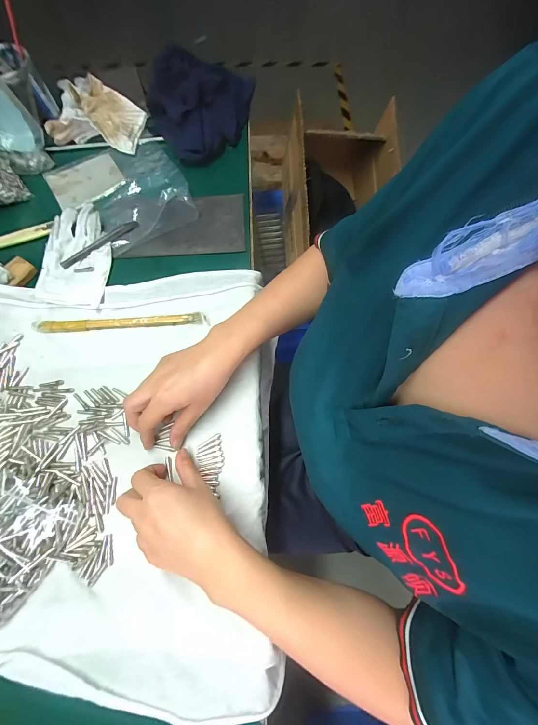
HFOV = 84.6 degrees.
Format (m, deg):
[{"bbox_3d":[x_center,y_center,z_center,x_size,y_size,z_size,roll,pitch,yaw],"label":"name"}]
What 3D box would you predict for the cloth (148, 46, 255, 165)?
[{"bbox_3d":[-0.115,-0.432,0.475,0.161,0.081,0.167,-37,75,-13],"label":"cloth"}]

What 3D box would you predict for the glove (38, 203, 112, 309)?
[{"bbox_3d":[-0.278,-0.160,0.427,0.092,0.017,0.172,-1,70,-2],"label":"glove"}]

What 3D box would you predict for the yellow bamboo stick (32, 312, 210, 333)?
[{"bbox_3d":[-0.198,-0.054,0.397,0.227,0.009,0.014,-3,70,-2],"label":"yellow bamboo stick"}]

